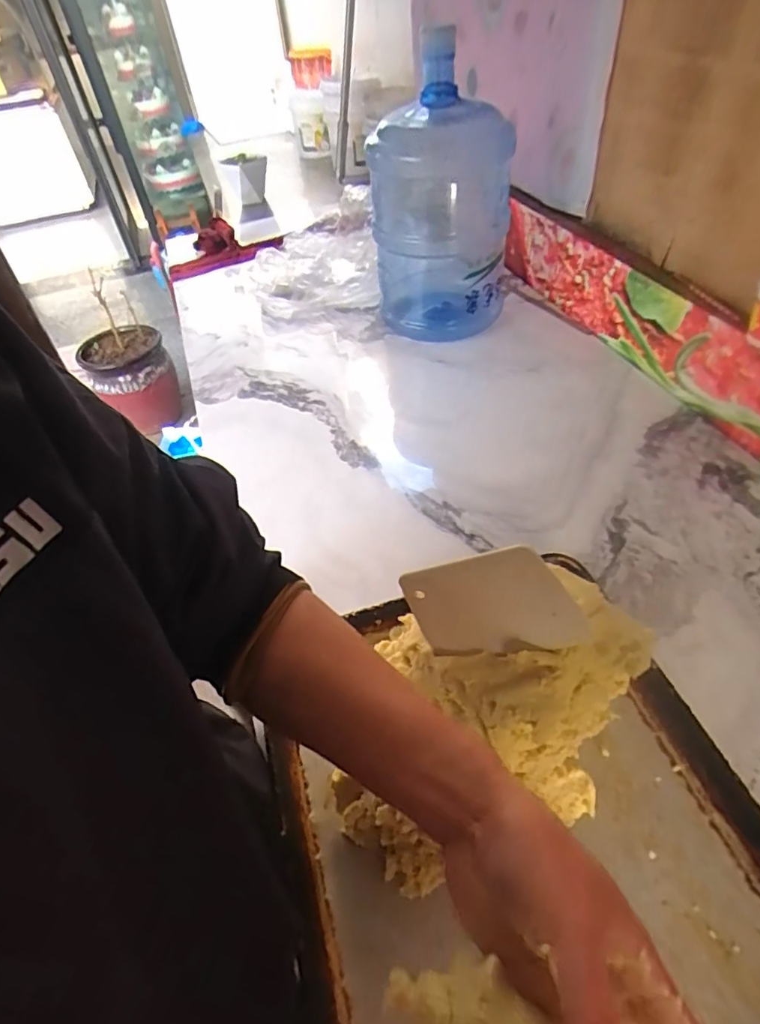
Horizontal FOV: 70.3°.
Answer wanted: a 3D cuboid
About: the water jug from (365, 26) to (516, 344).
[{"bbox_3d":[0.113,-0.588,1.036,0.249,0.476,0.253,-1,46,7],"label":"water jug"}]

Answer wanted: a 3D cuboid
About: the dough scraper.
[{"bbox_3d":[0.077,0.069,0.397,0.124,0.090,0.004,-14,28,32],"label":"dough scraper"}]

